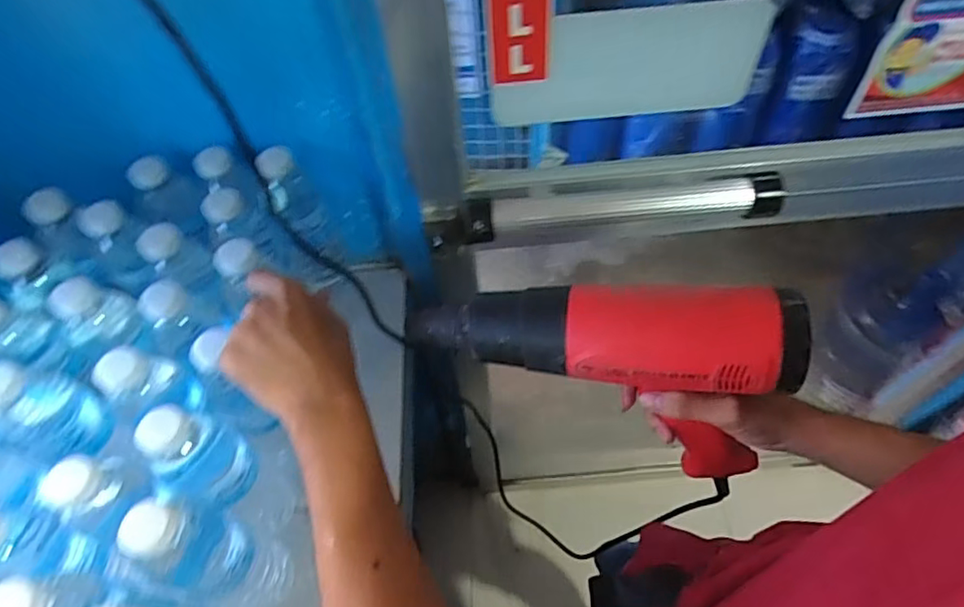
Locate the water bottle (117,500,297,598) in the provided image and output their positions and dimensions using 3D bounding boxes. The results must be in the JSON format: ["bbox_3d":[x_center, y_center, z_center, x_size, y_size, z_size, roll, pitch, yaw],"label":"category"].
[{"bbox_3d":[-0.209,0.197,0.447,0.061,0.210,0.053,7,56,8],"label":"water bottle"}]

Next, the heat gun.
[{"bbox_3d":[0.076,0.049,0.434,0.257,0.164,0.064,6,56,7],"label":"heat gun"}]

